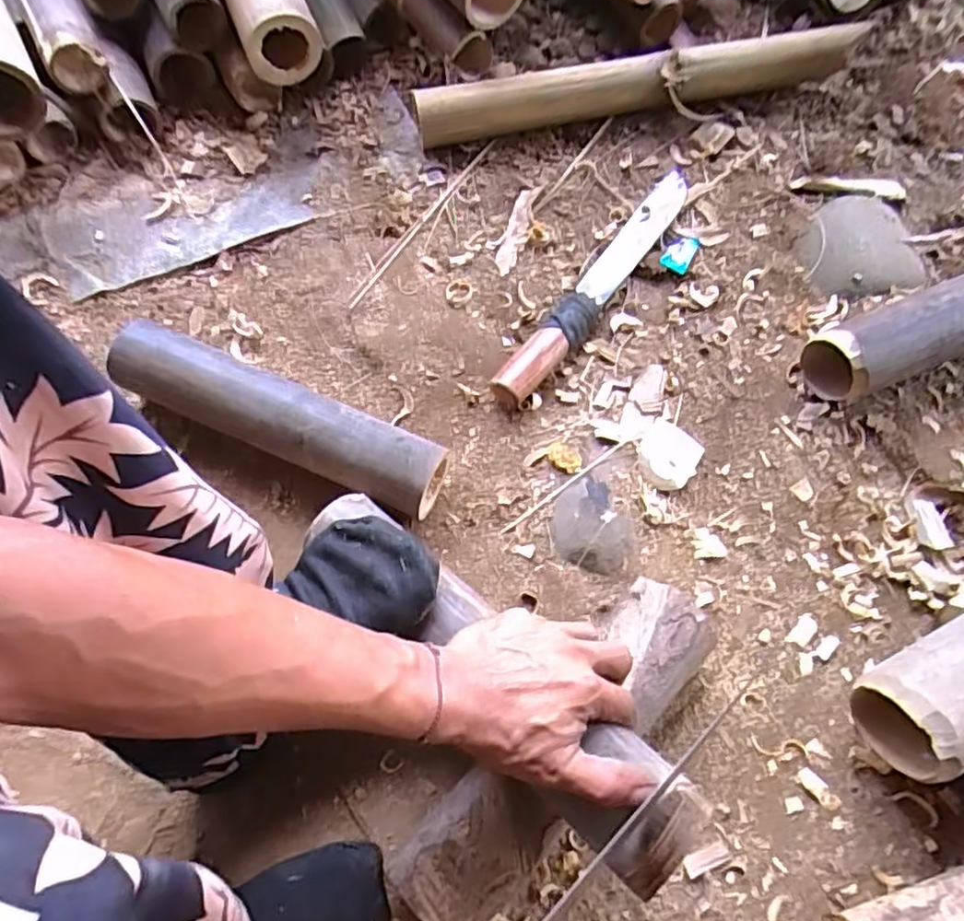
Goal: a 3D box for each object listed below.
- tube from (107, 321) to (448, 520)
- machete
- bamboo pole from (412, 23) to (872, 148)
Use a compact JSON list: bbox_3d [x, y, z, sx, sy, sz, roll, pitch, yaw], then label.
[{"bbox_3d":[-0.175,-0.033,0.563,0.289,0.072,0.064,22,67,10],"label":"tube"},{"bbox_3d":[0.122,-0.187,0.660,0.041,0.029,0.349,32,69,13],"label":"machete"},{"bbox_3d":[0.182,-0.427,0.748,0.516,0.059,0.057,-13,66,-6],"label":"bamboo pole"}]

